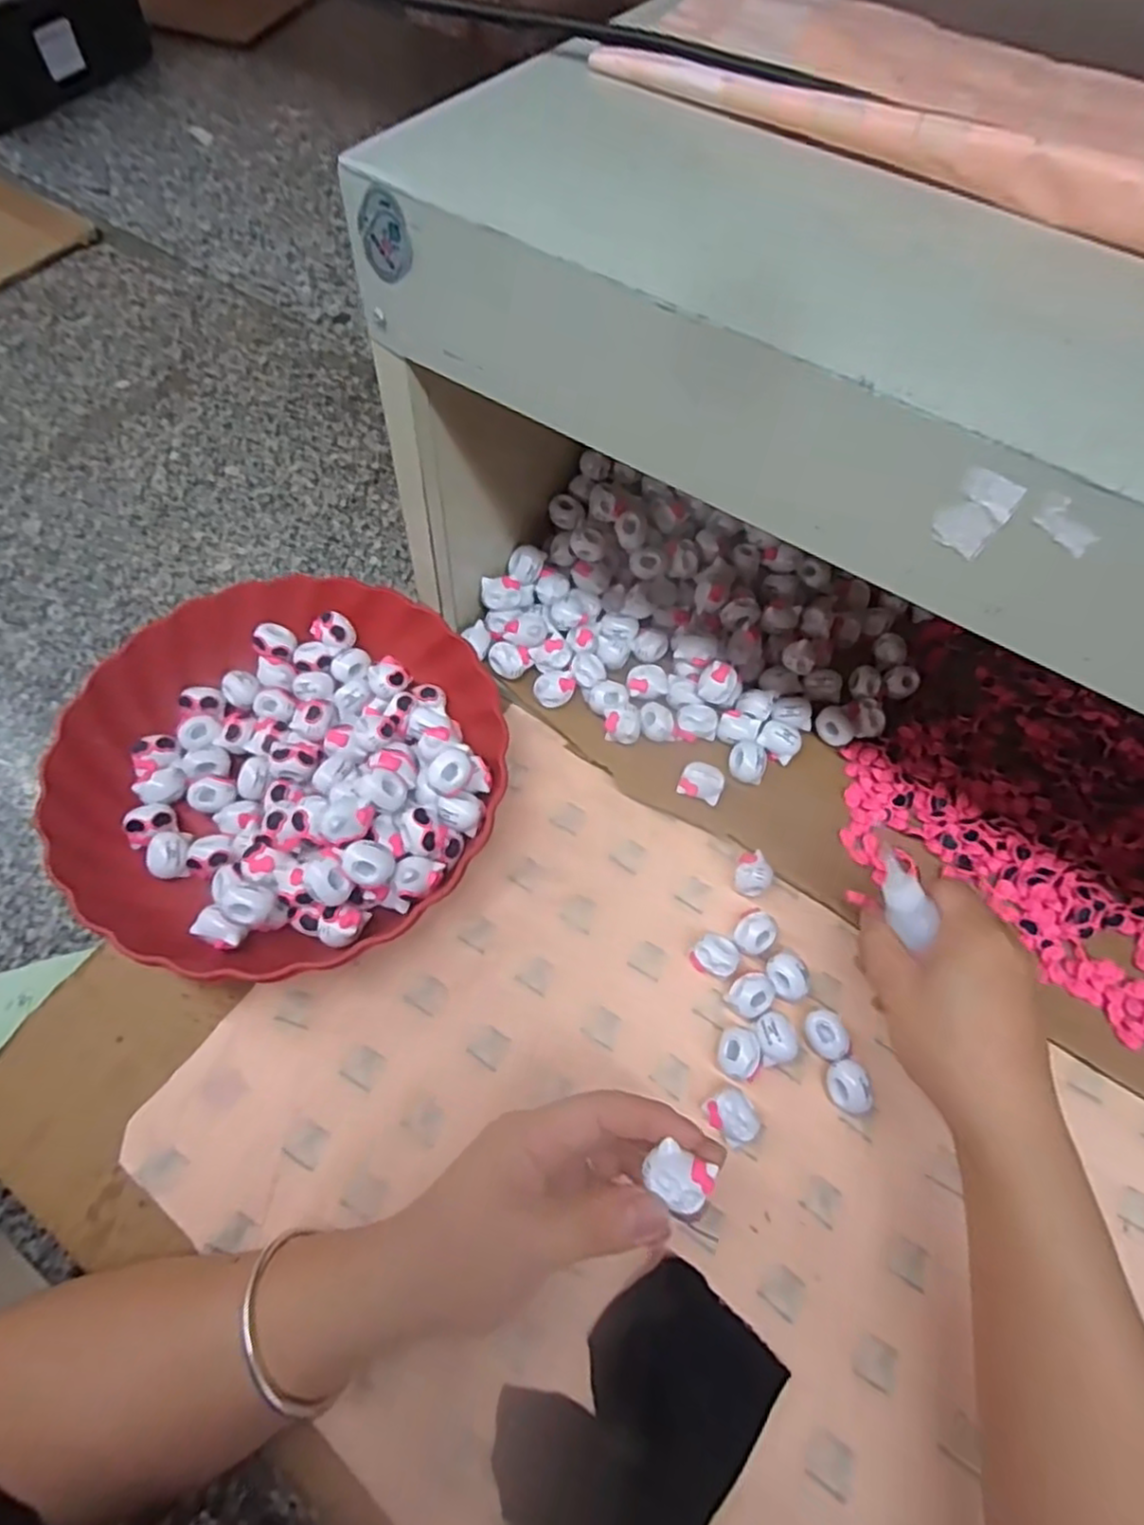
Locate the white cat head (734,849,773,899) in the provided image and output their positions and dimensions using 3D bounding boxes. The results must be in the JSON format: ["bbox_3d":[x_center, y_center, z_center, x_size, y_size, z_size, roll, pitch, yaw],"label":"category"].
[{"bbox_3d":[0.105,0.065,0.406,0.020,0.021,0.022,1,63,-2],"label":"white cat head"}]

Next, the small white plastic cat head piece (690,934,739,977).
[{"bbox_3d":[0.079,0.108,0.389,0.024,0.017,0.020,20,64,7],"label":"small white plastic cat head piece"}]

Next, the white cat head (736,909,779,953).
[{"bbox_3d":[0.103,0.097,0.397,0.024,0.017,0.021,-31,69,-17],"label":"white cat head"}]

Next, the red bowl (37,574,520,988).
[{"bbox_3d":[-0.161,0.001,0.404,0.238,0.069,0.230,1,63,-2],"label":"red bowl"}]

